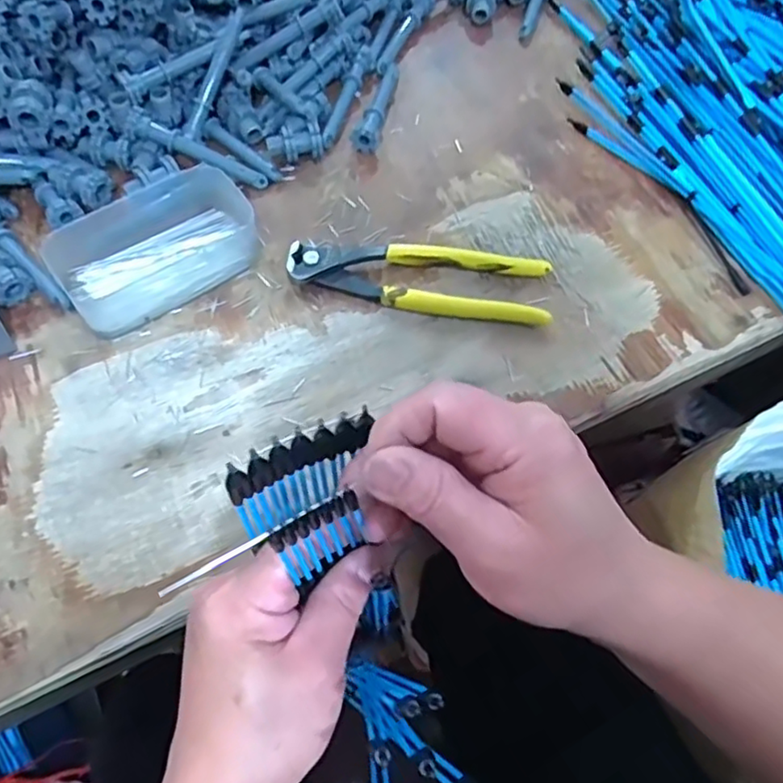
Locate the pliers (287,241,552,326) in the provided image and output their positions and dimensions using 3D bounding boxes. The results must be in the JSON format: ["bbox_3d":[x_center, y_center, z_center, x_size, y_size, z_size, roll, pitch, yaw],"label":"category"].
[{"bbox_3d":[0.017,-0.070,0.403,0.160,0.016,0.047,6,63,1],"label":"pliers"}]

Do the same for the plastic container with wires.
[{"bbox_3d":[-0.145,-0.091,0.395,0.116,0.031,0.078,-33,69,-18],"label":"plastic container with wires"}]

